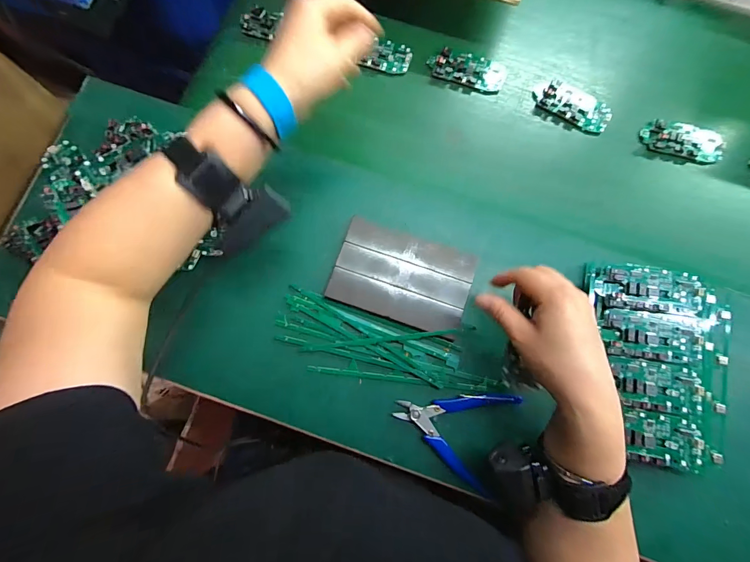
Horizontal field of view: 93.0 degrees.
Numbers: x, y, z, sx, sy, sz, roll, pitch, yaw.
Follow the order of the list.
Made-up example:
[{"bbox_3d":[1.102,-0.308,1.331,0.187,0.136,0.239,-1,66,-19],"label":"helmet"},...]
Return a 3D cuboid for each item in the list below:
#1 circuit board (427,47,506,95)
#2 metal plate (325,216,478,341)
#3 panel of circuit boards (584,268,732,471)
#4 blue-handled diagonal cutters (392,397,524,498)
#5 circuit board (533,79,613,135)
[{"bbox_3d":[0.121,-0.277,0.467,0.099,0.019,0.046,13,77,1],"label":"circuit board"},{"bbox_3d":[0.031,-0.005,0.395,0.146,0.014,0.098,19,77,3],"label":"metal plate"},{"bbox_3d":[0.294,0.084,0.368,0.147,0.028,0.191,9,78,8],"label":"panel of circuit boards"},{"bbox_3d":[0.079,0.139,0.360,0.106,0.023,0.095,27,78,5],"label":"blue-handled diagonal cutters"},{"bbox_3d":[0.255,-0.230,0.462,0.099,0.013,0.050,26,77,4],"label":"circuit board"}]

